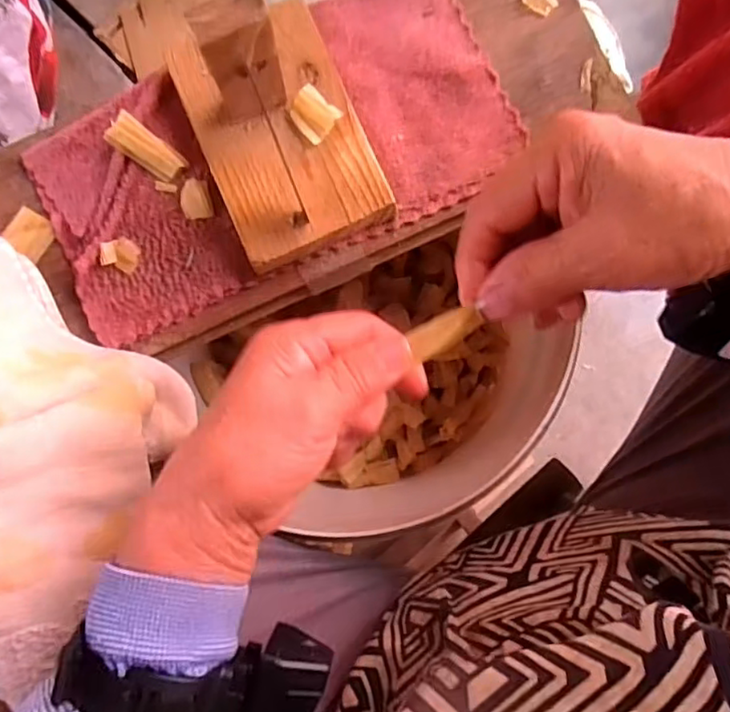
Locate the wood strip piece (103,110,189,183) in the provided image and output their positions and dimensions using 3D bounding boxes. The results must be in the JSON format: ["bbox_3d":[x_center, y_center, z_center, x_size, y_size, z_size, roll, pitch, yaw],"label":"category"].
[{"bbox_3d":[-0.131,-0.124,0.377,0.046,0.004,0.020,35,97,-10],"label":"wood strip piece"}]

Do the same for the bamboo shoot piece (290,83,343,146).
[{"bbox_3d":[-0.029,-0.137,0.359,0.024,0.011,0.023,38,86,1],"label":"bamboo shoot piece"}]

